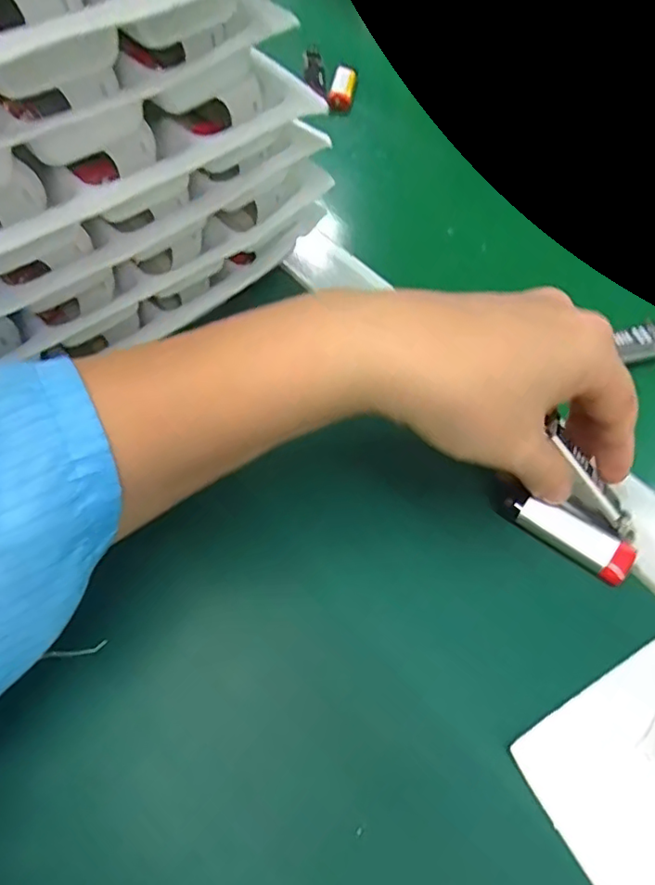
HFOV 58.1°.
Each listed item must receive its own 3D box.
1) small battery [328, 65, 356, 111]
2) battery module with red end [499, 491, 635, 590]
[{"bbox_3d":[0.012,-0.283,0.467,0.017,0.012,0.060,6,57,2],"label":"small battery"},{"bbox_3d":[0.101,0.040,0.252,0.054,0.015,0.016,32,61,18],"label":"battery module with red end"}]

